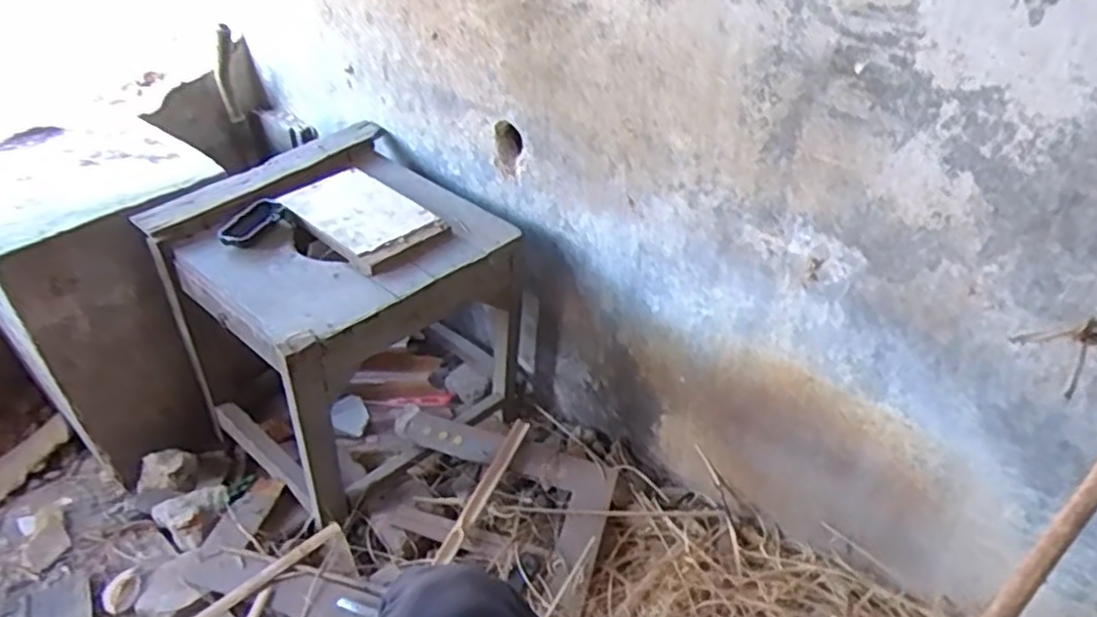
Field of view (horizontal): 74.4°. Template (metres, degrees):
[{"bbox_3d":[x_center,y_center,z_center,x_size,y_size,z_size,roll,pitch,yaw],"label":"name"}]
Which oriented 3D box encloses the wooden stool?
[{"bbox_3d":[-0.324,0.025,1.238,0.451,0.428,0.442,28,48,32],"label":"wooden stool"}]

